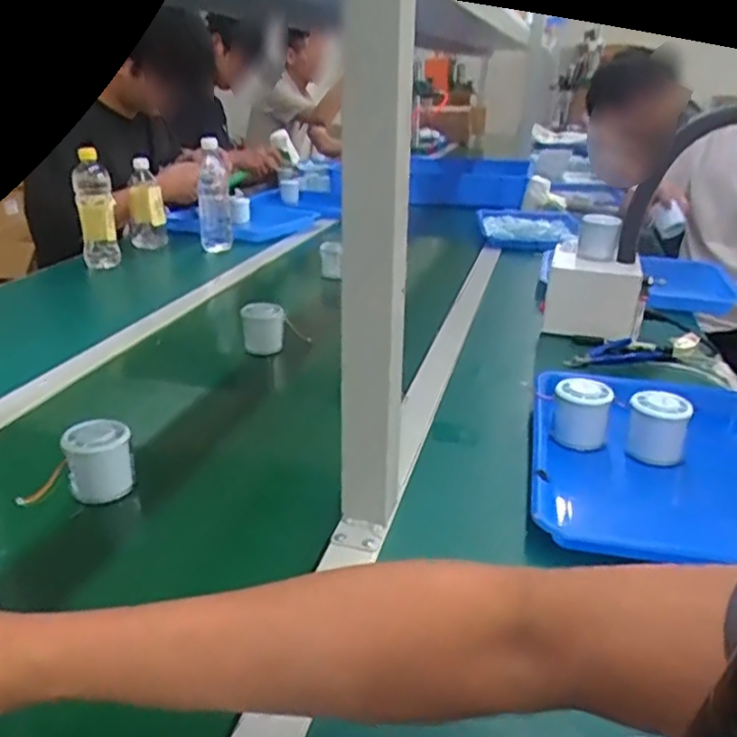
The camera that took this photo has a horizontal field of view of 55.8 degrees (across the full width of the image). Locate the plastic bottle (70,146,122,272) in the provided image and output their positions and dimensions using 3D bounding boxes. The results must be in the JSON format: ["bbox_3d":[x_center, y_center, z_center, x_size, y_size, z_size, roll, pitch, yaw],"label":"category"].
[{"bbox_3d":[-0.520,-0.290,1.330,0.066,0.236,0.076,-7,25,-20],"label":"plastic bottle"}]

